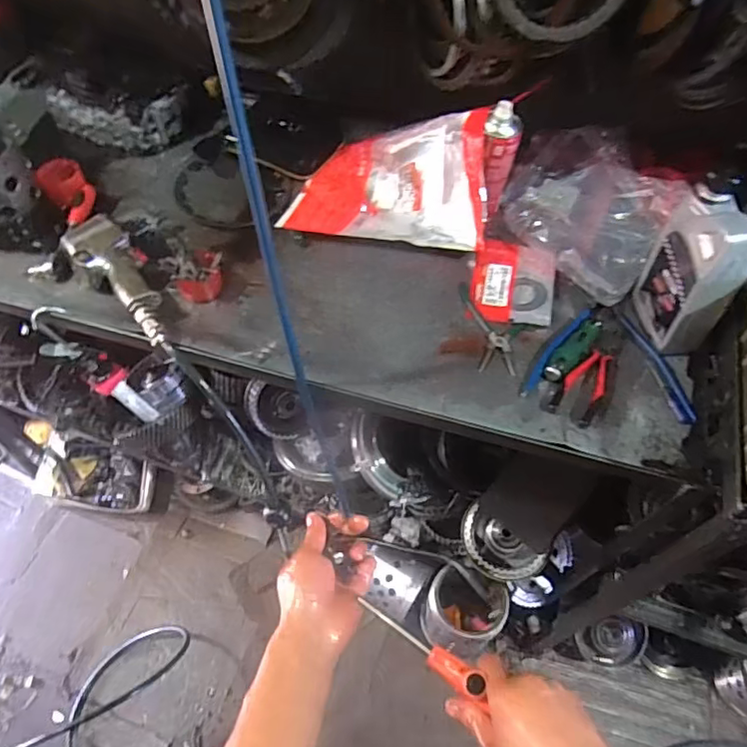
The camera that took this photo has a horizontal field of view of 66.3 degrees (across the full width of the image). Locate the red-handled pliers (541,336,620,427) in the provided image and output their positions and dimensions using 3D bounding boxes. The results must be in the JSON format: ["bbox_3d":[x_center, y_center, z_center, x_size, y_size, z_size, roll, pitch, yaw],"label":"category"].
[{"bbox_3d":[0.285,0.002,0.761,0.060,0.018,0.158,29,64,18],"label":"red-handled pliers"}]

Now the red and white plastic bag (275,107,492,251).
[{"bbox_3d":[0.030,-0.329,0.906,0.320,0.135,0.224,13,58,7],"label":"red and white plastic bag"}]

